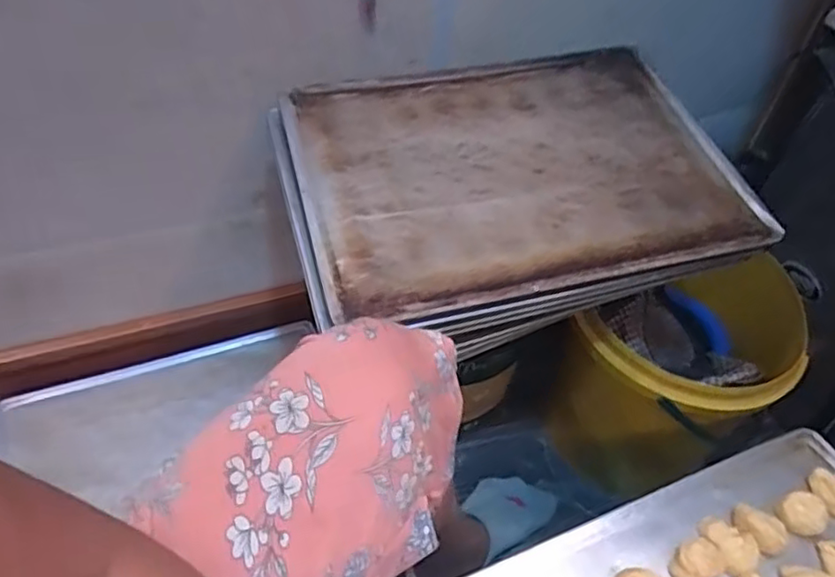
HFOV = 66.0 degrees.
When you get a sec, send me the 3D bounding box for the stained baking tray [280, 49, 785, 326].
[{"bbox_3d":[0.099,-0.127,0.655,0.429,0.017,0.305,-10,57,-11],"label":"stained baking tray"}]

